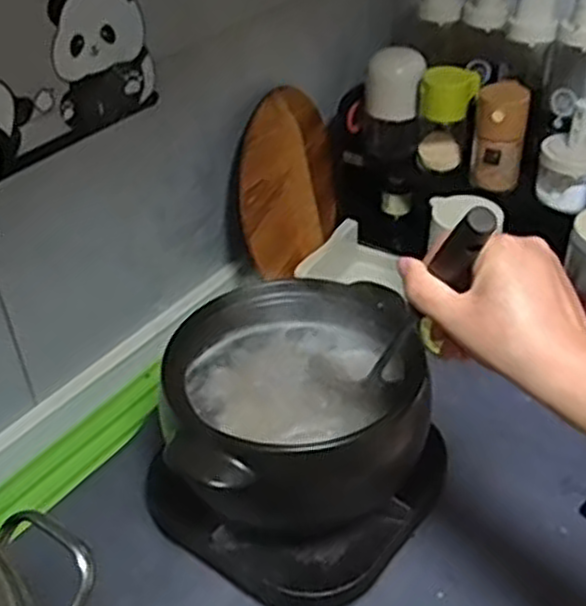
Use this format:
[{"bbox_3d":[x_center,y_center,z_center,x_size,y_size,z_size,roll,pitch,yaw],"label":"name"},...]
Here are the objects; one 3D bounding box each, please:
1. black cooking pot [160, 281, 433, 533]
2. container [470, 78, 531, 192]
[{"bbox_3d":[-0.007,0.075,0.693,0.214,0.129,0.196,-1,38,1],"label":"black cooking pot"},{"bbox_3d":[0.247,-0.200,0.936,0.060,0.118,0.054,2,38,4],"label":"container"}]

